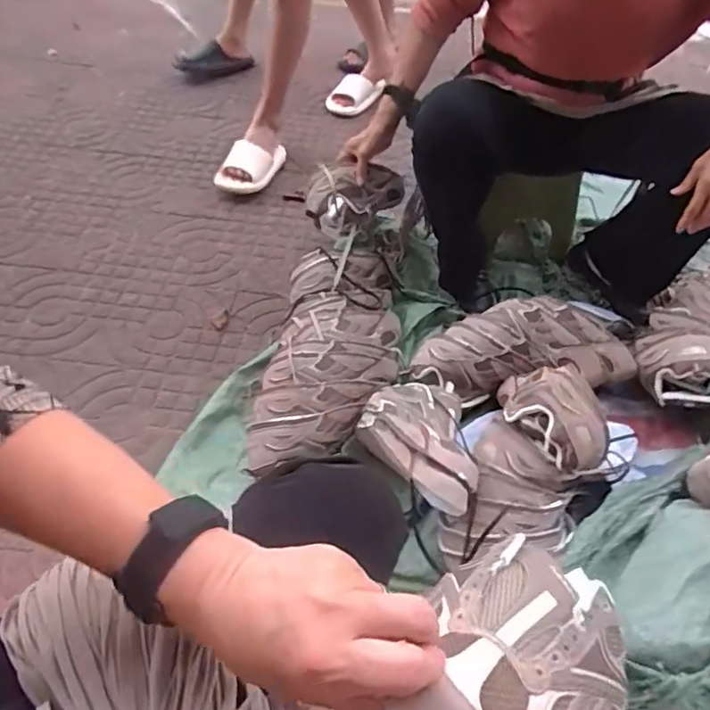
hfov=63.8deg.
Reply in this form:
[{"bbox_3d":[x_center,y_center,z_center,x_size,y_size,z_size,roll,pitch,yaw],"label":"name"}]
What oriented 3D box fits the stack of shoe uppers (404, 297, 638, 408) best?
[{"bbox_3d":[0.302,-0.016,1.037,0.408,0.103,0.152,-7,54,-11],"label":"stack of shoe uppers"}]

